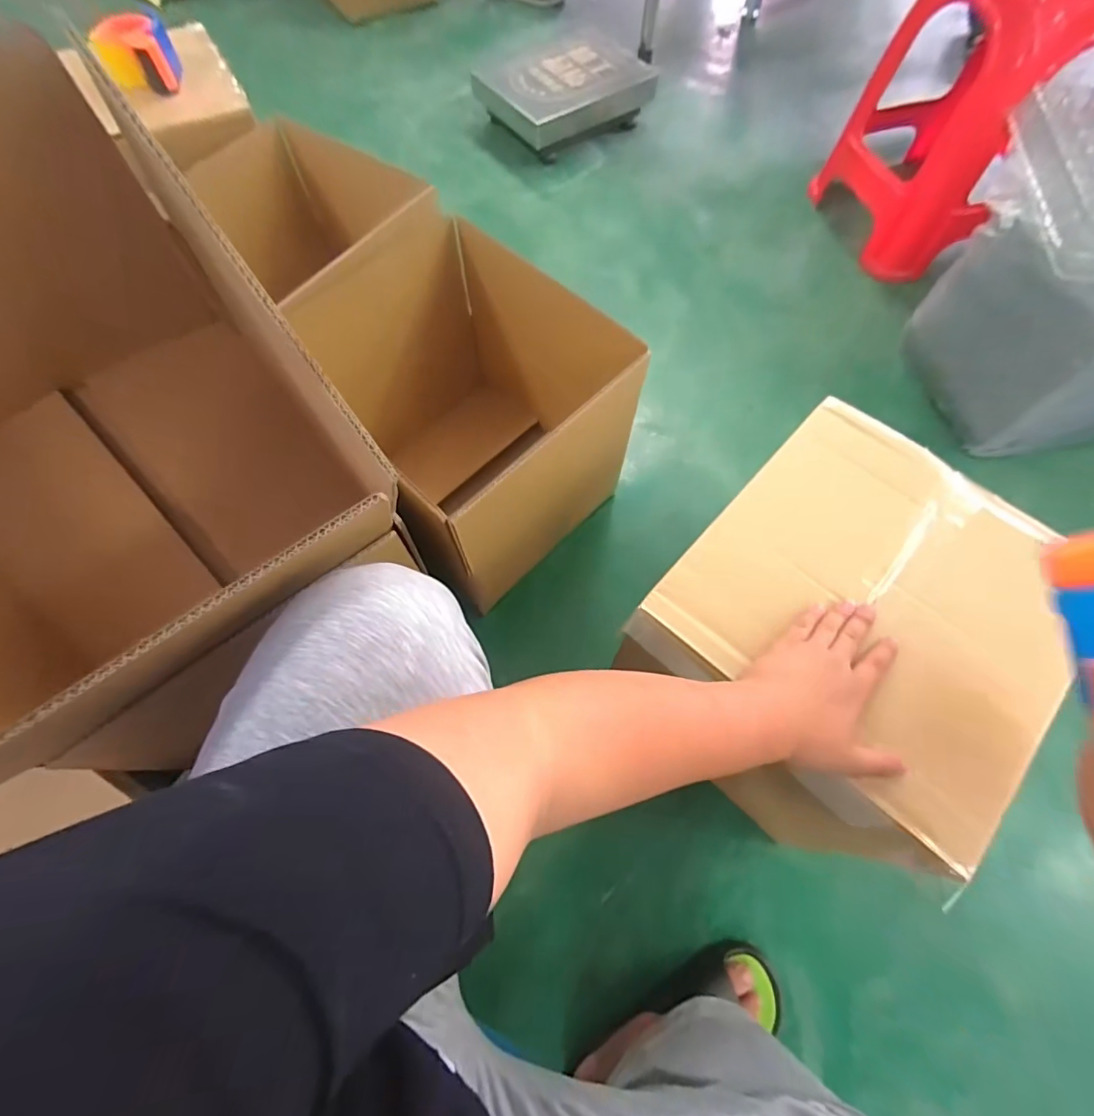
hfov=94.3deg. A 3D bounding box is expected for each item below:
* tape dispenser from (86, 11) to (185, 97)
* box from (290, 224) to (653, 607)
[{"bbox_3d":[-0.637,-0.781,0.786,0.112,0.080,0.094,-28,70,-11],"label":"tape dispenser"},{"bbox_3d":[-0.115,-0.210,0.798,0.400,0.359,0.411,-42,73,-16],"label":"box"}]

